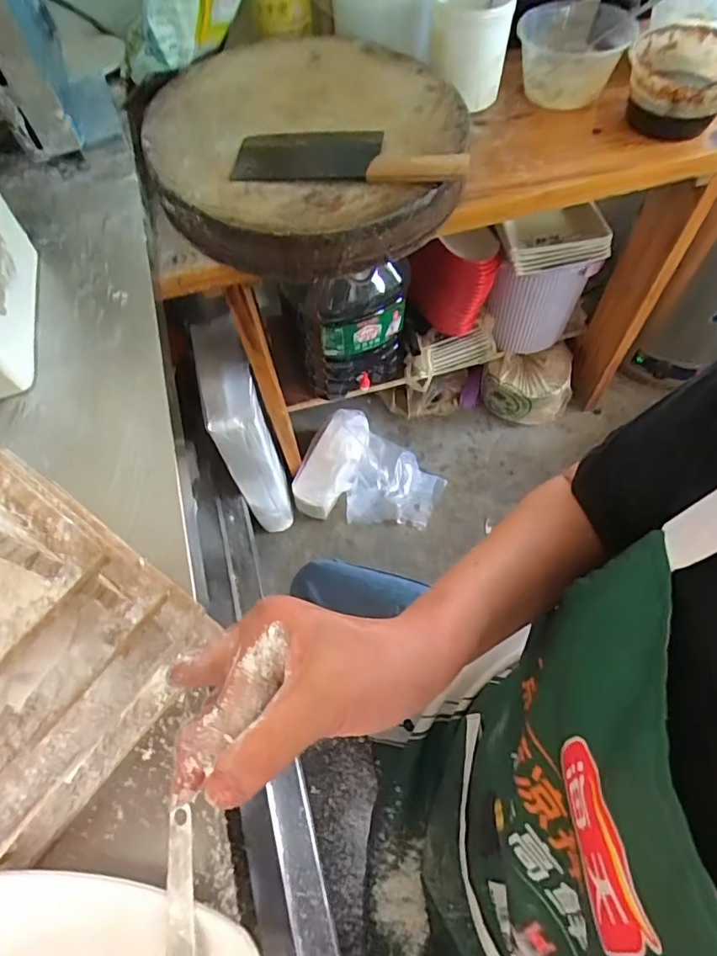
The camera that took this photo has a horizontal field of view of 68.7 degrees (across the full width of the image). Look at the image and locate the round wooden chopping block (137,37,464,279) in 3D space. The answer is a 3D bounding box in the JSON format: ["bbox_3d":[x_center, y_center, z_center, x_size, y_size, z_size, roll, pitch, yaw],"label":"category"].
[{"bbox_3d":[-0.072,-0.414,0.668,0.388,0.096,0.321,10,69,7],"label":"round wooden chopping block"}]

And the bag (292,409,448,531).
[{"bbox_3d":[0.029,-0.001,1.259,0.328,0.186,0.243,20,63,14],"label":"bag"}]

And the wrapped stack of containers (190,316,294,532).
[{"bbox_3d":[-0.231,-0.082,1.108,0.095,0.448,0.229,-14,60,-5],"label":"wrapped stack of containers"}]

